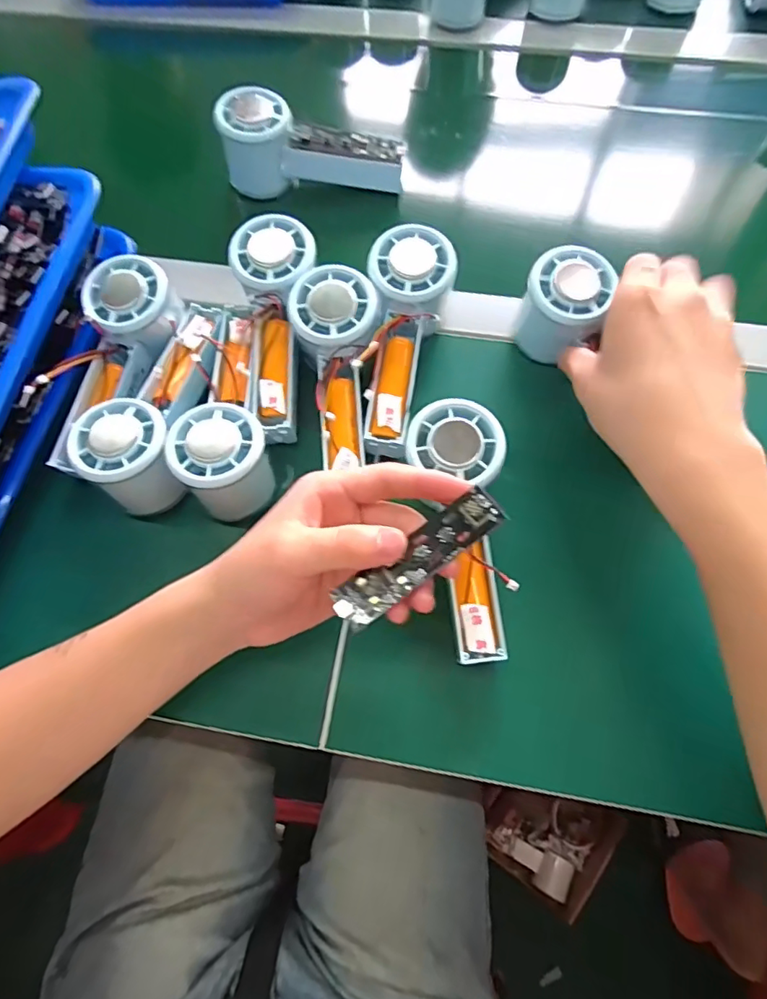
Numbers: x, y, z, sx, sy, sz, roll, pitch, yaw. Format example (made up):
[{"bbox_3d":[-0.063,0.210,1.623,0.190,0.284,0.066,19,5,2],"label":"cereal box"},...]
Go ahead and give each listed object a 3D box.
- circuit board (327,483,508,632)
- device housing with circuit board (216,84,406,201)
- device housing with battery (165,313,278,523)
[{"bbox_3d":[0.018,0.028,0.264,0.091,0.009,0.022,-37,72,-6],"label":"circuit board"},{"bbox_3d":[-0.056,-0.295,0.453,0.144,0.065,0.046,1,69,2],"label":"device housing with circuit board"},{"bbox_3d":[-0.107,-0.065,0.364,0.057,0.056,0.151,-10,69,-2],"label":"device housing with battery"}]

